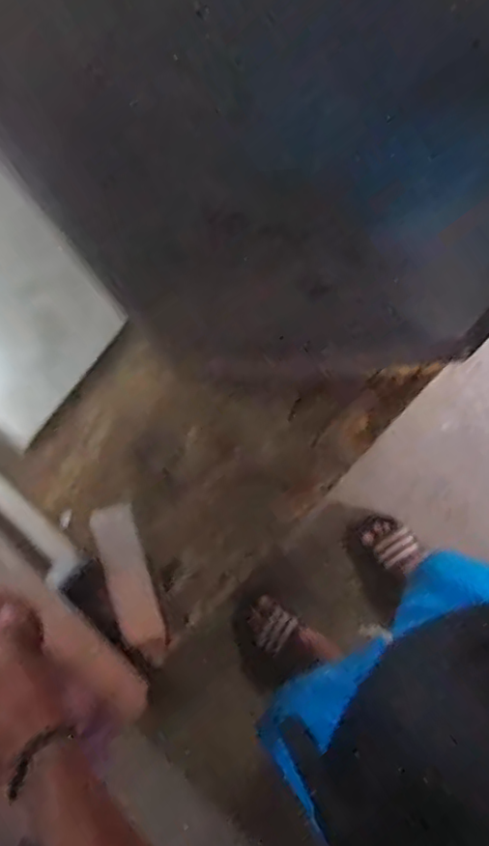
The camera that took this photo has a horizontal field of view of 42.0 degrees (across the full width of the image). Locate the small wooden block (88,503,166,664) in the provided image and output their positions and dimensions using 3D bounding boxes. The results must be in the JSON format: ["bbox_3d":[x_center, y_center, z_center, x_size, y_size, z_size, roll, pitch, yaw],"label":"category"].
[{"bbox_3d":[-0.118,0.164,0.657,0.043,0.012,0.160,-18,78,-3],"label":"small wooden block"}]

